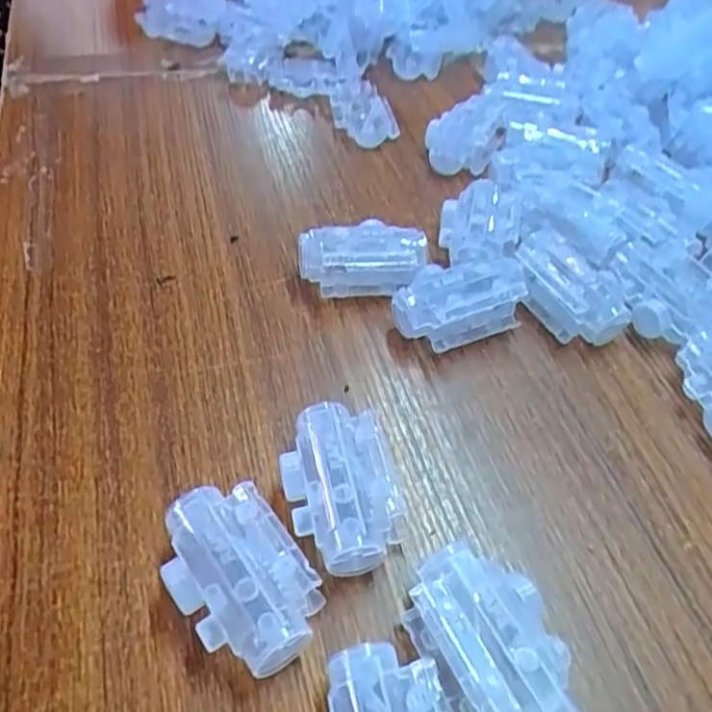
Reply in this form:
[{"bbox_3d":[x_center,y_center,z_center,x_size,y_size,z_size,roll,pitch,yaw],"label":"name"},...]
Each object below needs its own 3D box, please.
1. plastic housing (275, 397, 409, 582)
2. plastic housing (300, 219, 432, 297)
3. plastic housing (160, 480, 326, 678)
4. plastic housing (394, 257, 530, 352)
[{"bbox_3d":[-0.006,0.053,0.273,0.044,0.028,0.066,-11,51,-13],"label":"plastic housing"},{"bbox_3d":[0.003,-0.054,0.362,0.067,0.027,0.034,1,49,-3],"label":"plastic housing"},{"bbox_3d":[-0.044,0.082,0.247,0.043,0.029,0.067,-30,57,-26],"label":"plastic housing"},{"bbox_3d":[0.055,-0.030,0.345,0.069,0.031,0.036,-15,52,-16],"label":"plastic housing"}]

